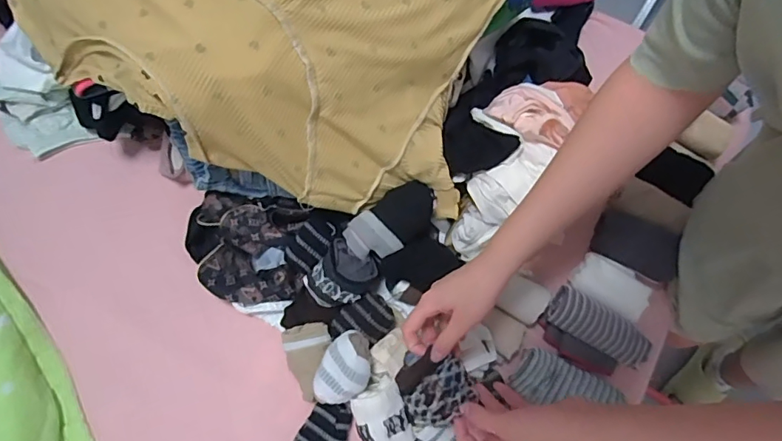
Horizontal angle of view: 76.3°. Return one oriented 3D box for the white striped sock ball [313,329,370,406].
[{"bbox_3d":[-0.052,0.166,0.555,0.053,0.043,0.083,30,75,10],"label":"white striped sock ball"}]

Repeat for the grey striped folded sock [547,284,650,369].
[{"bbox_3d":[0.259,0.135,0.624,0.122,0.024,0.049,35,77,12],"label":"grey striped folded sock"}]

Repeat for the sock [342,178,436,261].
[{"bbox_3d":[0.002,-0.002,0.598,0.120,0.028,0.066,-35,75,-9],"label":"sock"}]

